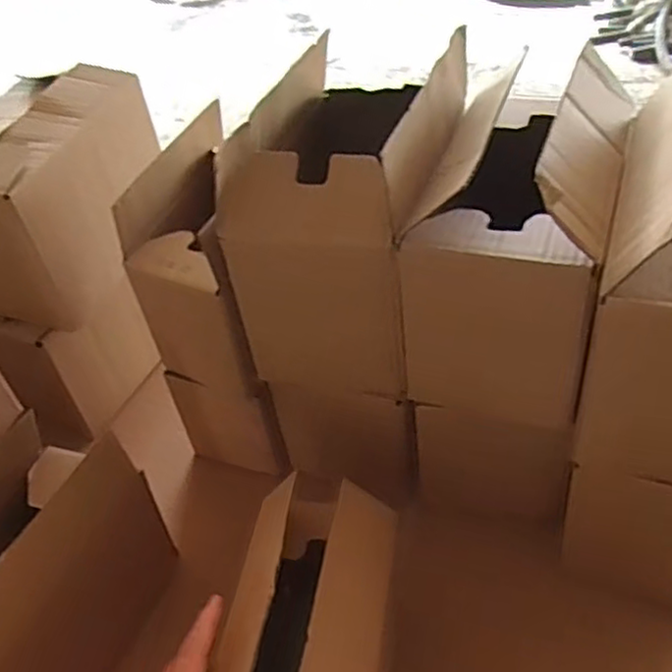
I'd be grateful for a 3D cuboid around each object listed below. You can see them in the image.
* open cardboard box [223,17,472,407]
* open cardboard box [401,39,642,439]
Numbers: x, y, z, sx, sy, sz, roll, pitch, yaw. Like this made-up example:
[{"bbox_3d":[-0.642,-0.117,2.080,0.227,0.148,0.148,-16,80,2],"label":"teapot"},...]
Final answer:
[{"bbox_3d":[0.018,-0.103,0.583,0.133,0.222,0.214,11,45,18],"label":"open cardboard box"},{"bbox_3d":[0.143,-0.079,0.540,0.129,0.195,0.208,12,45,18],"label":"open cardboard box"}]

